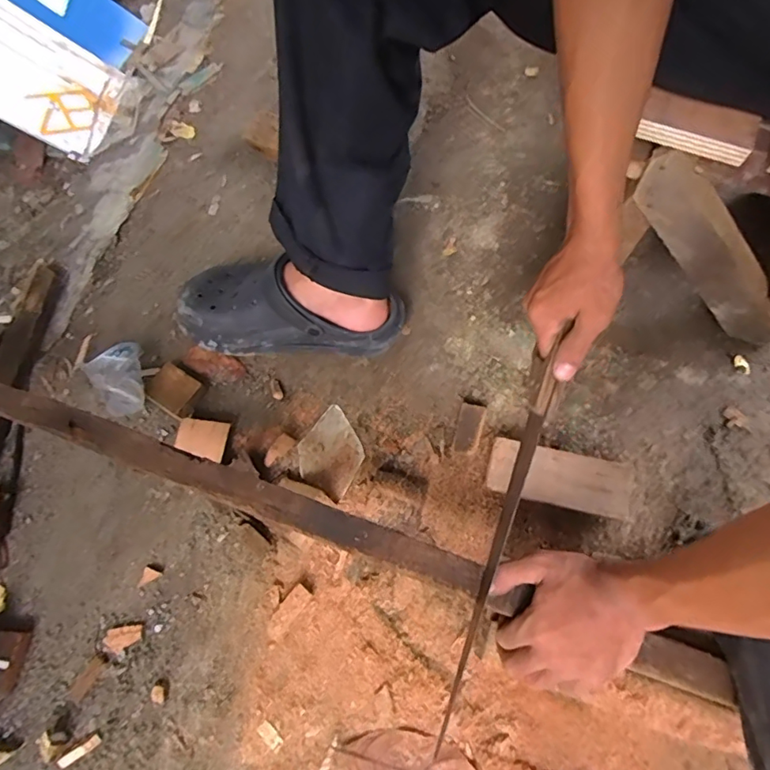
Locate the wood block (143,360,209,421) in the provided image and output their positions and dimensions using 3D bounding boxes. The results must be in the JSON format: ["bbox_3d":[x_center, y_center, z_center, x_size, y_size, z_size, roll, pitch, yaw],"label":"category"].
[{"bbox_3d":[-0.257,0.009,0.643,0.061,0.029,0.051,31,73,13],"label":"wood block"}]

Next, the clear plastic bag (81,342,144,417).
[{"bbox_3d":[-0.320,-0.004,0.639,0.078,0.051,0.067,-41,73,-12],"label":"clear plastic bag"}]

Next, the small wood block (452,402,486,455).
[{"bbox_3d":[0.099,0.049,0.616,0.029,0.016,0.061,16,71,8],"label":"small wood block"}]

